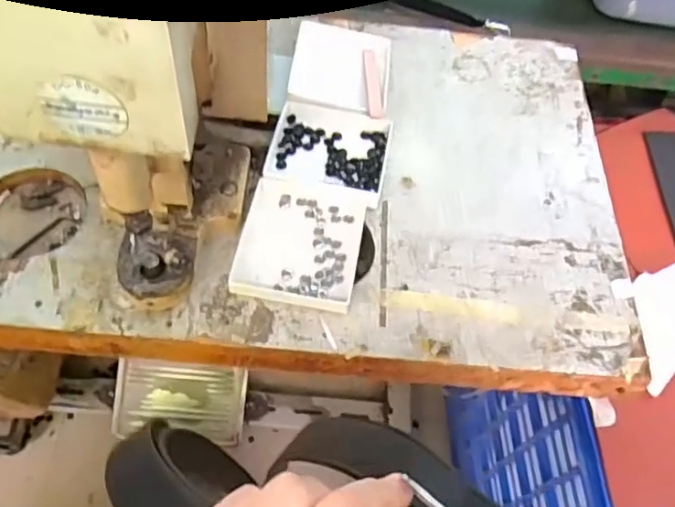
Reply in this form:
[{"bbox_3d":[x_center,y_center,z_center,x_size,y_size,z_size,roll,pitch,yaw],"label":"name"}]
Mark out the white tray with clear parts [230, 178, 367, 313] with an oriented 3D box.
[{"bbox_3d":[-0.037,-0.014,0.624,0.123,0.012,0.149,9,57,1],"label":"white tray with clear parts"}]

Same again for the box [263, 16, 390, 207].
[{"bbox_3d":[0.003,-0.186,0.724,0.132,0.032,0.267,9,57,1],"label":"box"}]

